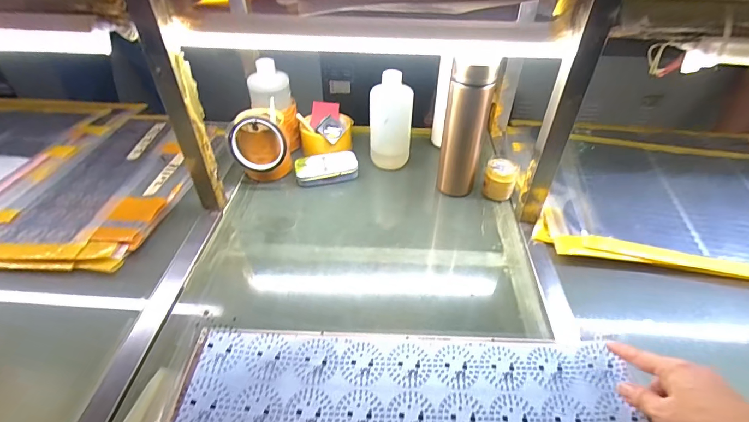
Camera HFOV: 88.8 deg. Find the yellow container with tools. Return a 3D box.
[{"bbox_3d":[-0.087,-0.155,0.730,0.092,0.074,0.090,1,41,-1],"label":"yellow container with tools"}]

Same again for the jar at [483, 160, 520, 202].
[{"bbox_3d":[0.210,-0.052,0.640,0.052,0.059,0.048,1,41,-1],"label":"jar"}]

